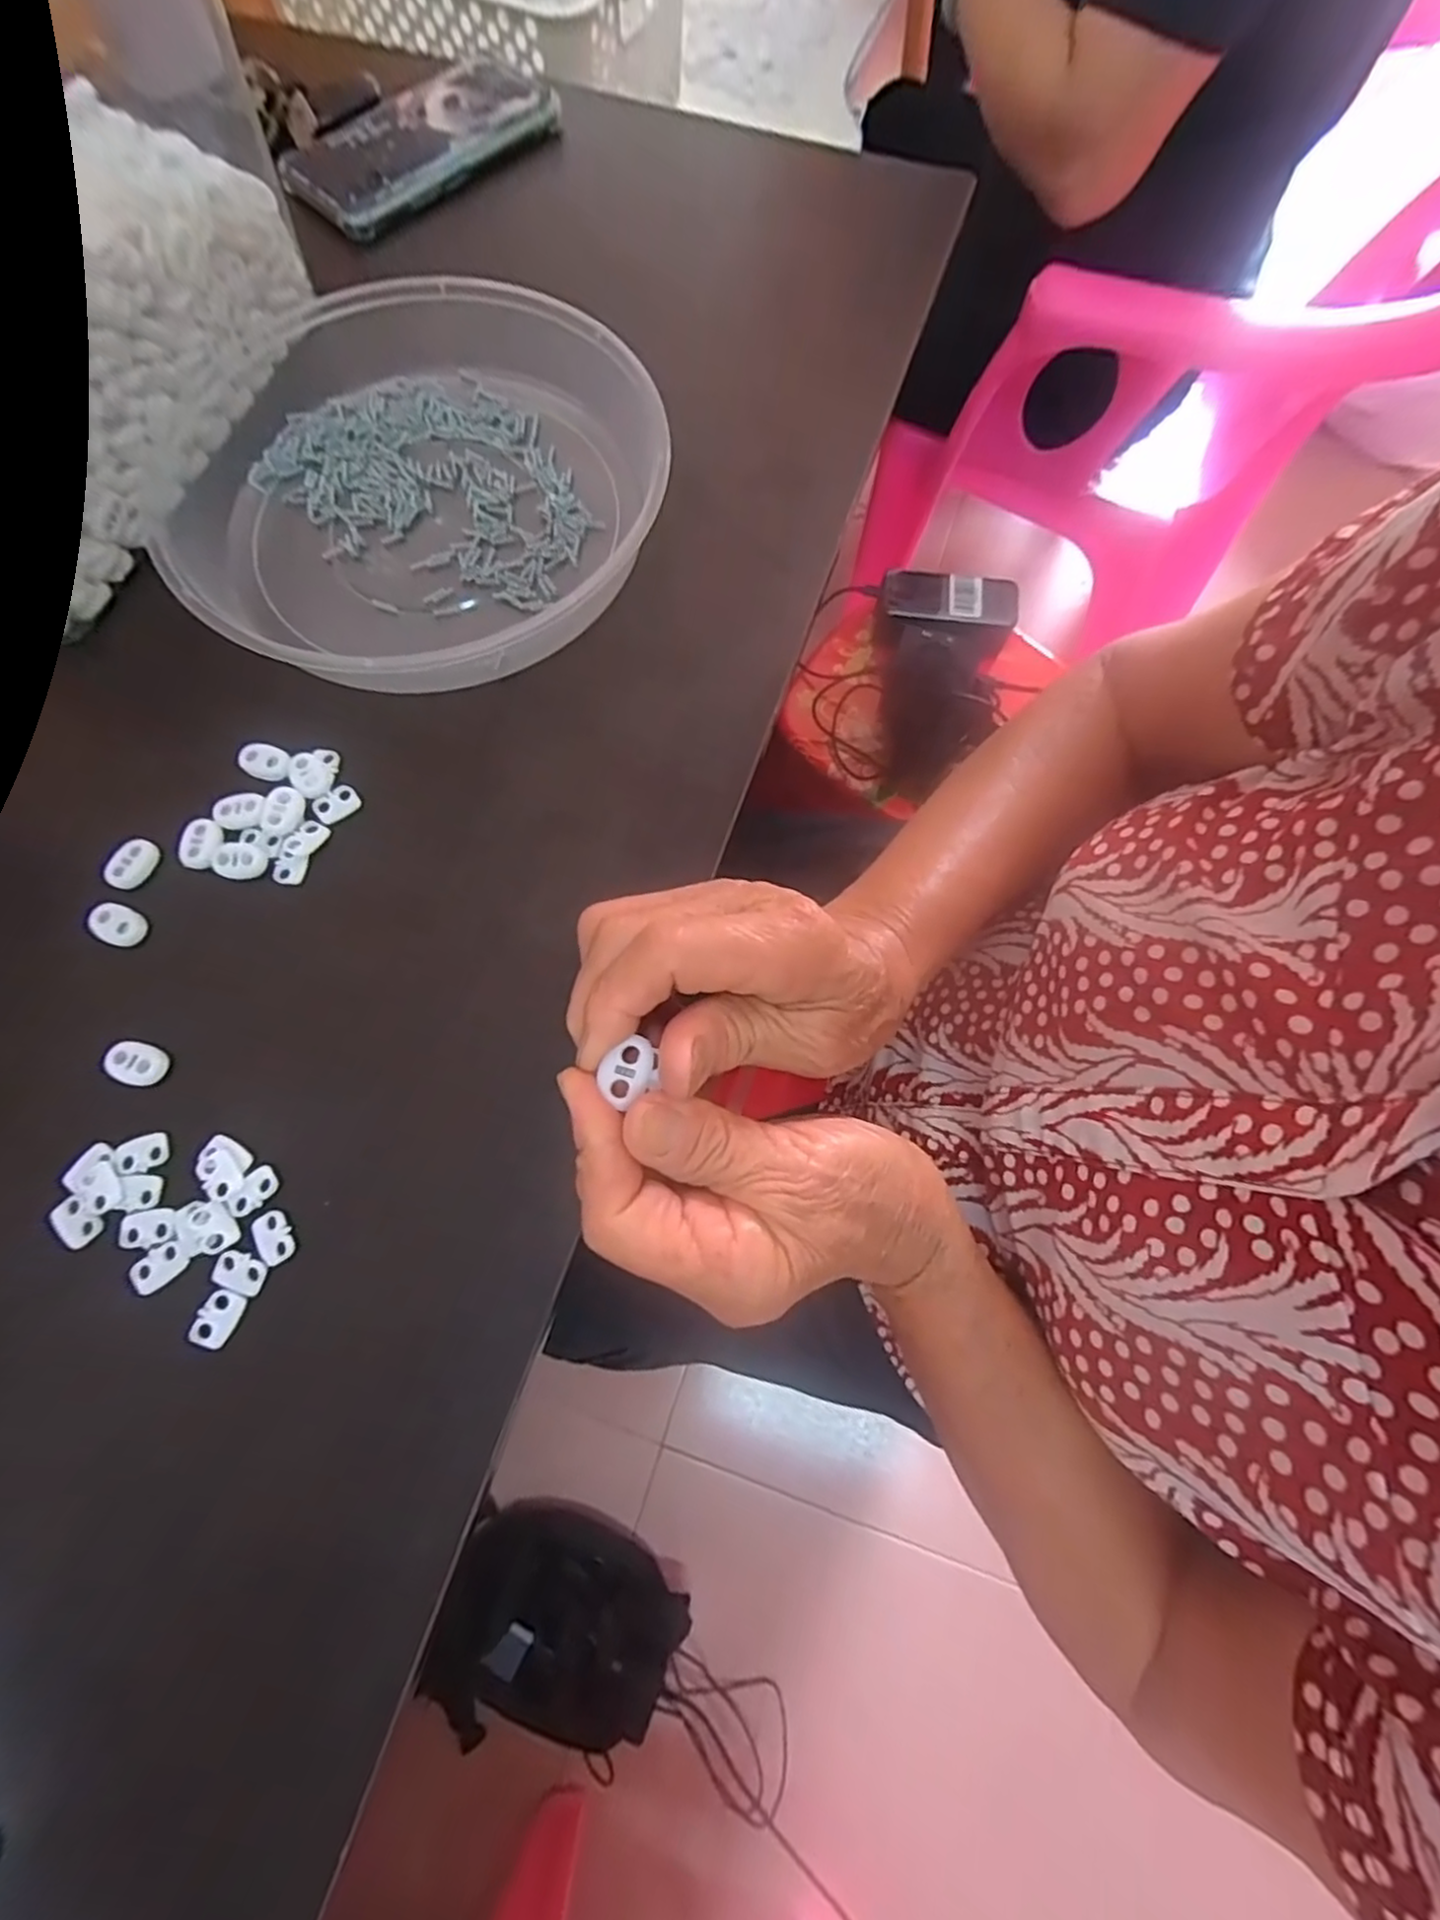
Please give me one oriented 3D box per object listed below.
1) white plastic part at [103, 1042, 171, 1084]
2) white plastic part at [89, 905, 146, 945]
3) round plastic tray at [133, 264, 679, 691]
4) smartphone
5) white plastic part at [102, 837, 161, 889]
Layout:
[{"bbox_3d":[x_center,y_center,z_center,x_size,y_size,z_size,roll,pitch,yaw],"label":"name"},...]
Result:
[{"bbox_3d":[-0.230,0.041,0.272,0.022,0.008,0.015,13,74,4],"label":"white plastic part"},{"bbox_3d":[-0.251,-0.015,0.286,0.021,0.004,0.015,22,74,6],"label":"white plastic part"},{"bbox_3d":[-0.149,-0.238,0.334,0.227,0.034,0.244,0,73,0],"label":"round plastic tray"},{"bbox_3d":[-0.184,-0.505,0.422,0.163,0.018,0.093,-38,77,-11],"label":"smartphone"},{"bbox_3d":[-0.252,-0.042,0.293,0.019,0.004,0.022,25,75,7],"label":"white plastic part"}]

